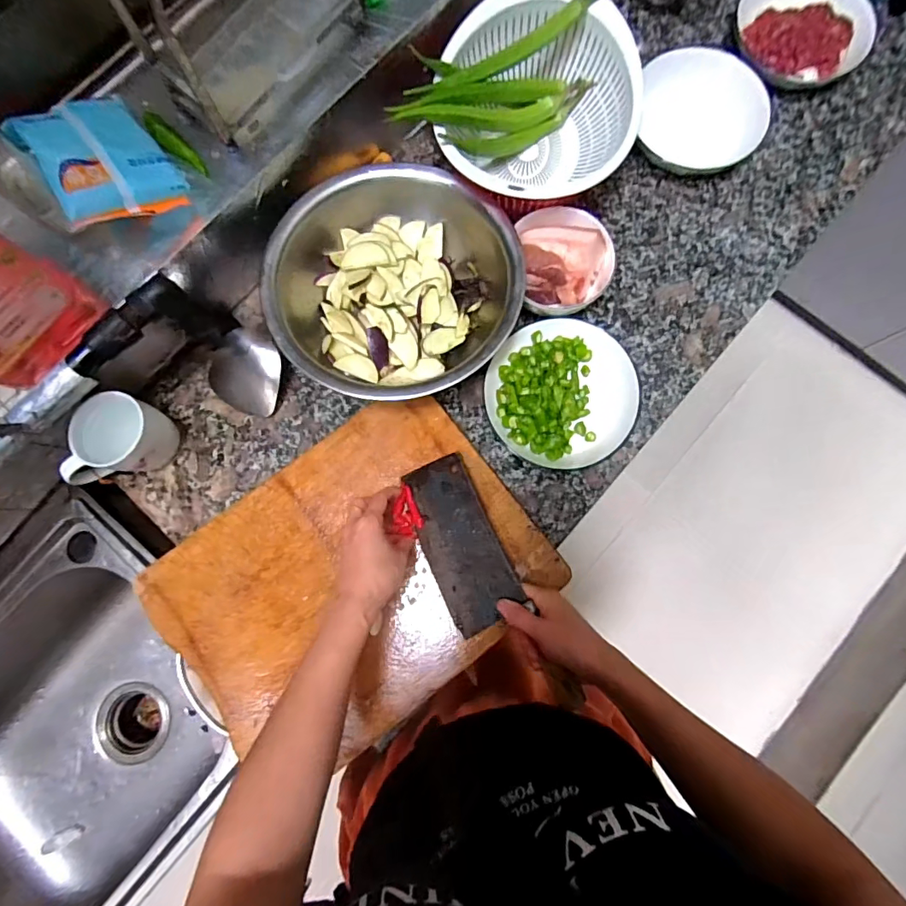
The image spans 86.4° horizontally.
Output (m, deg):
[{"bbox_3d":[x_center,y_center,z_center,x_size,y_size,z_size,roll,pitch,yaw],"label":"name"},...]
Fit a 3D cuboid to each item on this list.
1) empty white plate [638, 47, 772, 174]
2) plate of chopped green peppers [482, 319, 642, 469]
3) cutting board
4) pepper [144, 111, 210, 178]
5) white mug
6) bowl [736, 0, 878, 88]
[{"bbox_3d":[0.313,-0.432,0.614,0.156,0.044,0.144,4,80,2],"label":"empty white plate"},{"bbox_3d":[0.124,-0.072,0.558,0.164,0.032,0.169,0,80,1],"label":"plate of chopped green peppers"},{"bbox_3d":[-0.110,0.138,0.527,0.387,0.027,0.298,-39,82,-6],"label":"cutting board"},{"bbox_3d":[-0.283,-0.314,0.493,0.075,0.017,0.023,44,83,-8],"label":"pepper"},{"bbox_3d":[-0.369,-0.009,0.541,0.083,0.083,0.102,12,80,3],"label":"white mug"},{"bbox_3d":[0.456,-0.552,0.628,0.142,0.061,0.136,0,80,1],"label":"bowl"}]

